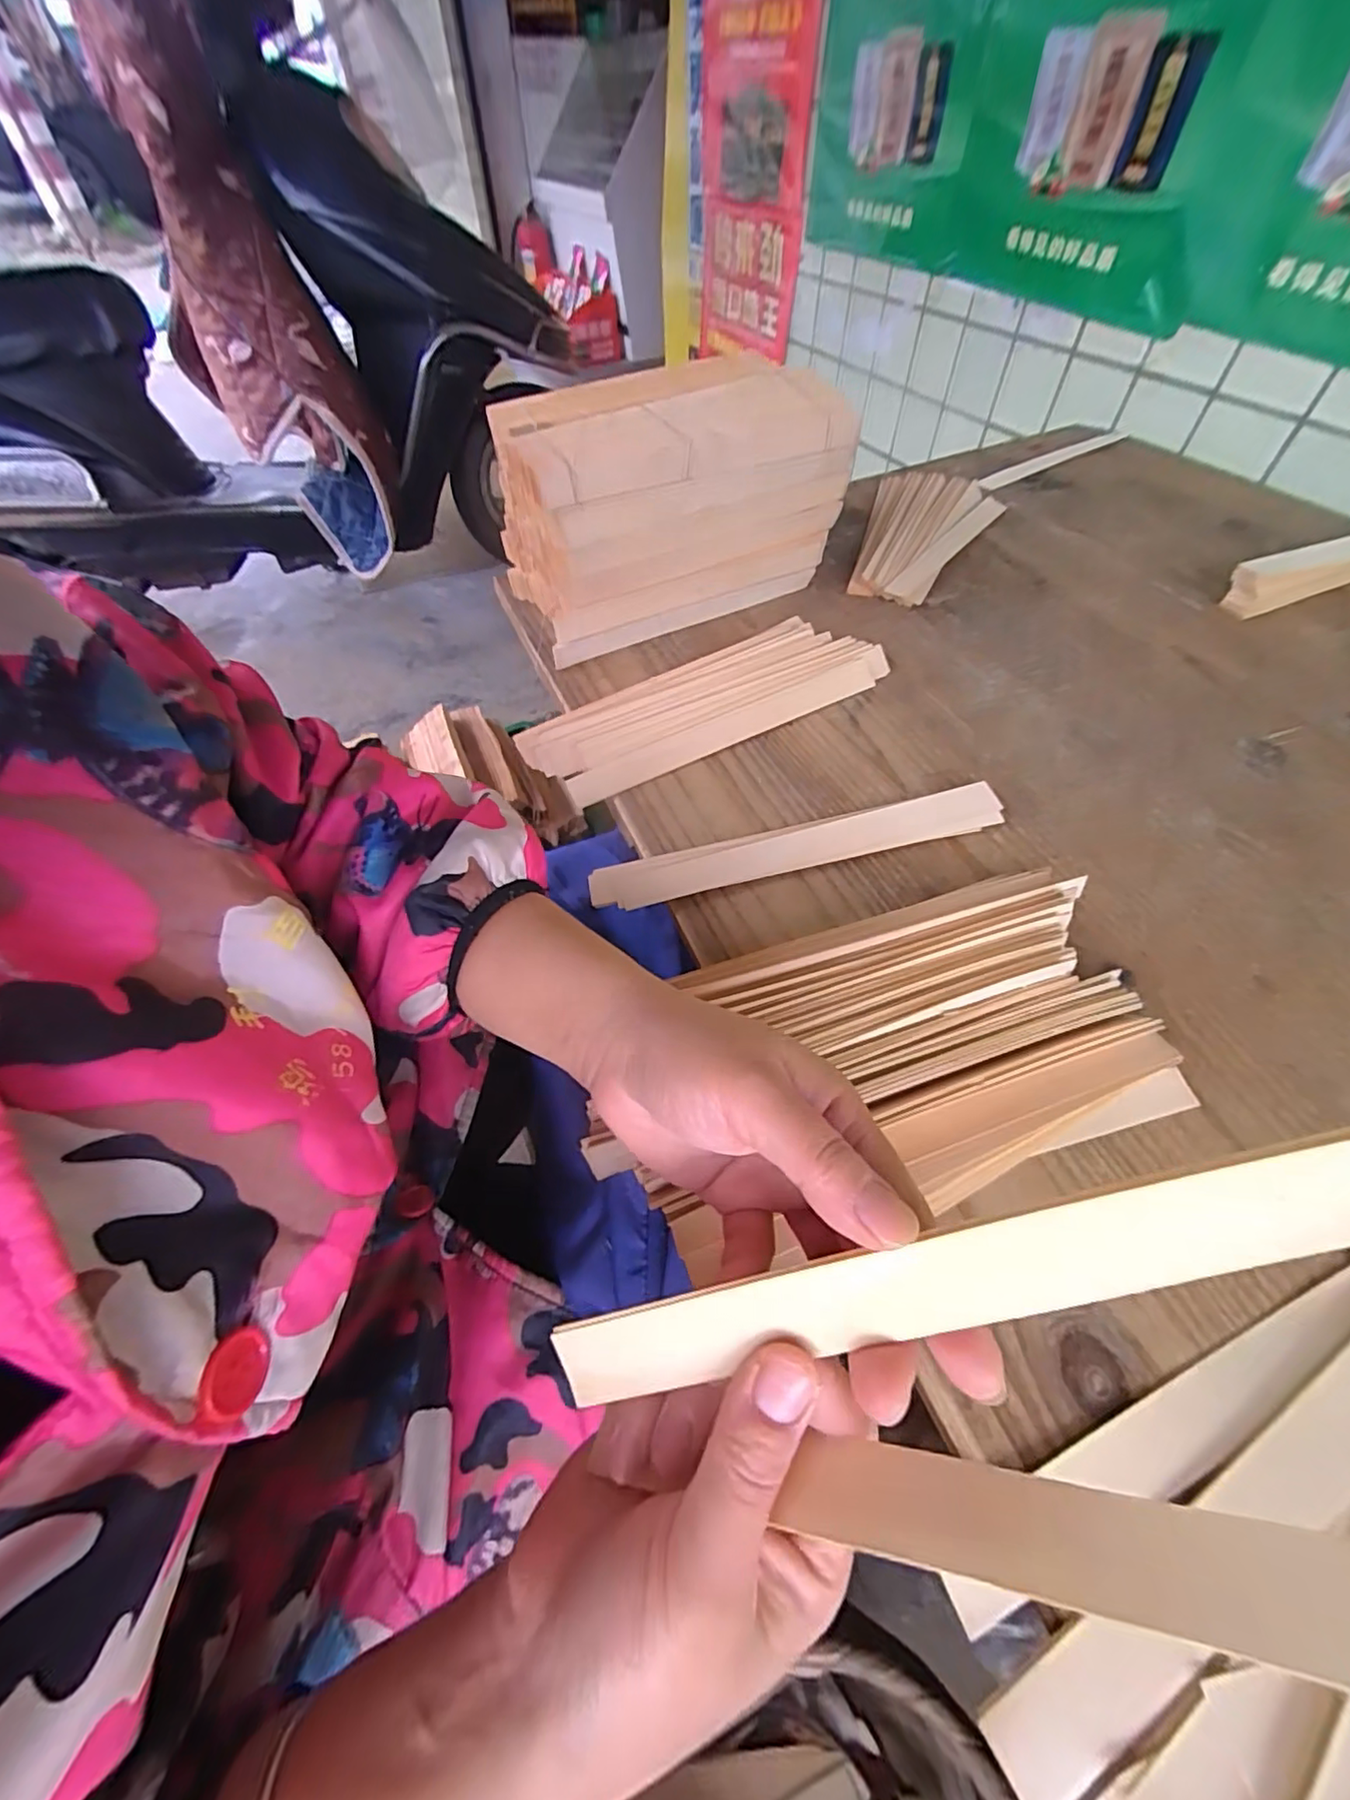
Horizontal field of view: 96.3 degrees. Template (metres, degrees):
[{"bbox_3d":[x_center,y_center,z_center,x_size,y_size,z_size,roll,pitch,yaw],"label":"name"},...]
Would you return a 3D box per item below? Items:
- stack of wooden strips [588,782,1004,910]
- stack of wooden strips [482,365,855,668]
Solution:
[{"bbox_3d":[0.076,-0.034,0.374,0.257,0.009,0.034,-12,56,-6],"label":"stack of wooden strips"},{"bbox_3d":[-0.009,-0.340,0.514,0.255,0.137,0.167,-25,58,-14],"label":"stack of wooden strips"}]

